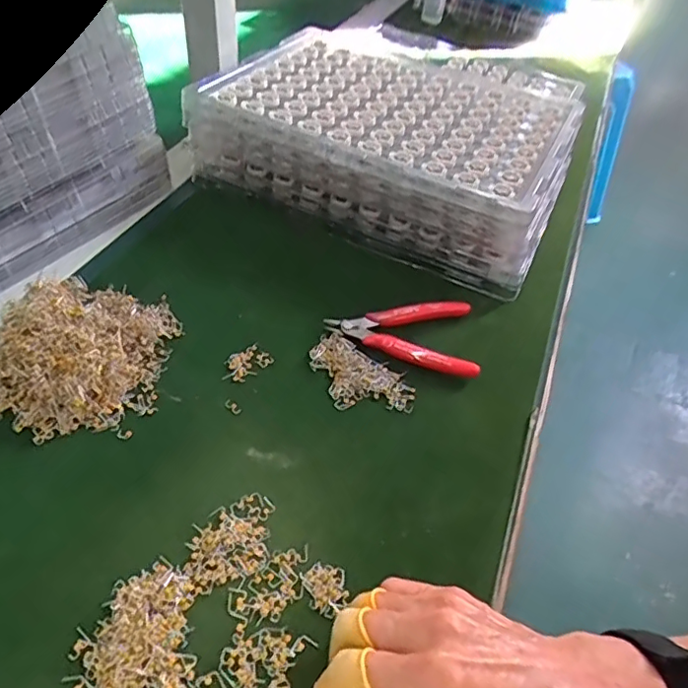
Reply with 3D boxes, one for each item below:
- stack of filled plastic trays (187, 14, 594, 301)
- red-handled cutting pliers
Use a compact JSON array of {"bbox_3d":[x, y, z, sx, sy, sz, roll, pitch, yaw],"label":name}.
[{"bbox_3d":[0.048,-0.209,0.619,0.348,0.093,0.250,21,46,14],"label":"stack of filled plastic trays"},{"bbox_3d":[0.049,-0.013,0.478,0.121,0.014,0.073,10,45,3],"label":"red-handled cutting pliers"}]

